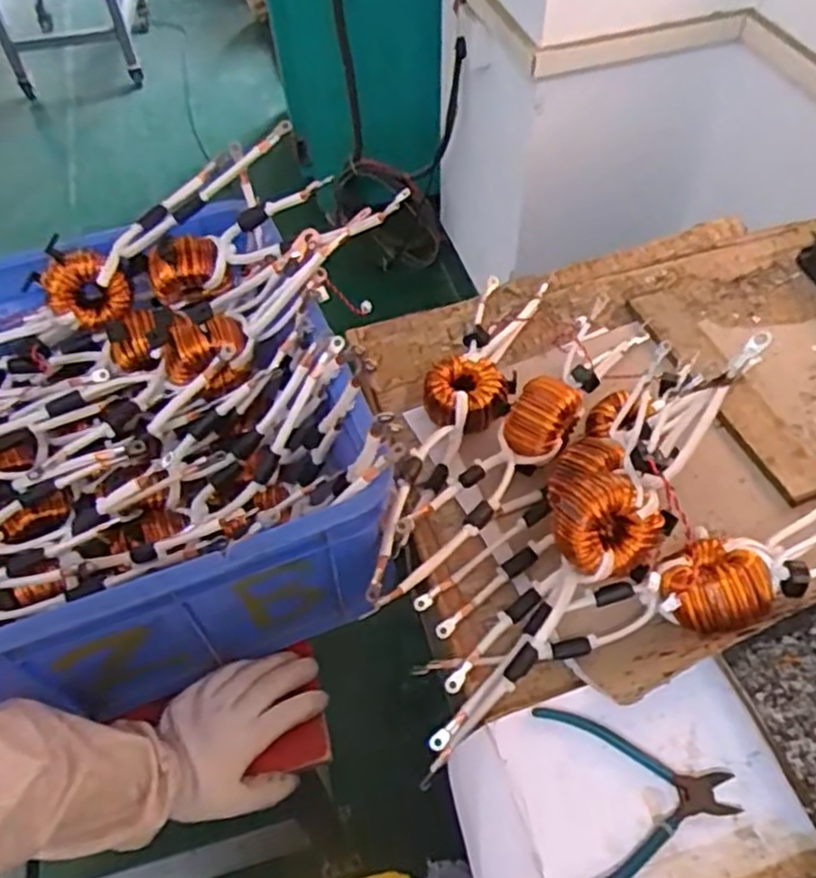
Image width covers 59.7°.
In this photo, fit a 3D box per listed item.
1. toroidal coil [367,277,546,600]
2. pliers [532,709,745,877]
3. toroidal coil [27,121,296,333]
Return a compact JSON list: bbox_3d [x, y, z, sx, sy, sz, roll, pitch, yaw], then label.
[{"bbox_3d":[0.052,-0.019,0.723,0.088,0.058,0.435,13,55,13],"label":"toroidal coil"},{"bbox_3d":[0.165,0.258,0.504,0.133,0.006,0.126,0,53,3],"label":"pliers"},{"bbox_3d":[-0.249,-0.218,0.707,0.286,0.072,0.077,-36,55,6],"label":"toroidal coil"}]

